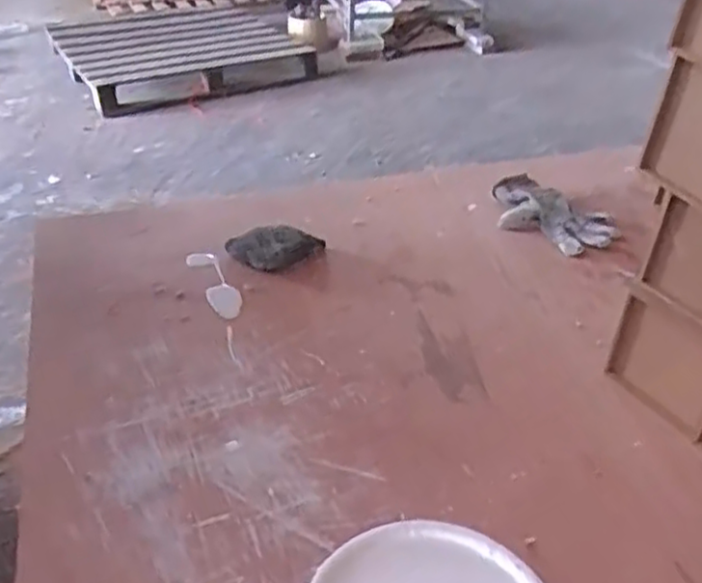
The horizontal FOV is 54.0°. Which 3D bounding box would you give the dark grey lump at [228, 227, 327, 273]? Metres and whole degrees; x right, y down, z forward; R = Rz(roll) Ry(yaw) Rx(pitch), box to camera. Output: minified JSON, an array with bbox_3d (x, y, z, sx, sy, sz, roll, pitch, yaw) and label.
[{"bbox_3d":[-0.095,-0.054,0.879,0.127,0.033,0.066,-4,36,-9],"label":"dark grey lump"}]

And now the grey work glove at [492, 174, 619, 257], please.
[{"bbox_3d":[0.278,-0.104,0.972,0.183,0.040,0.103,22,40,24],"label":"grey work glove"}]

